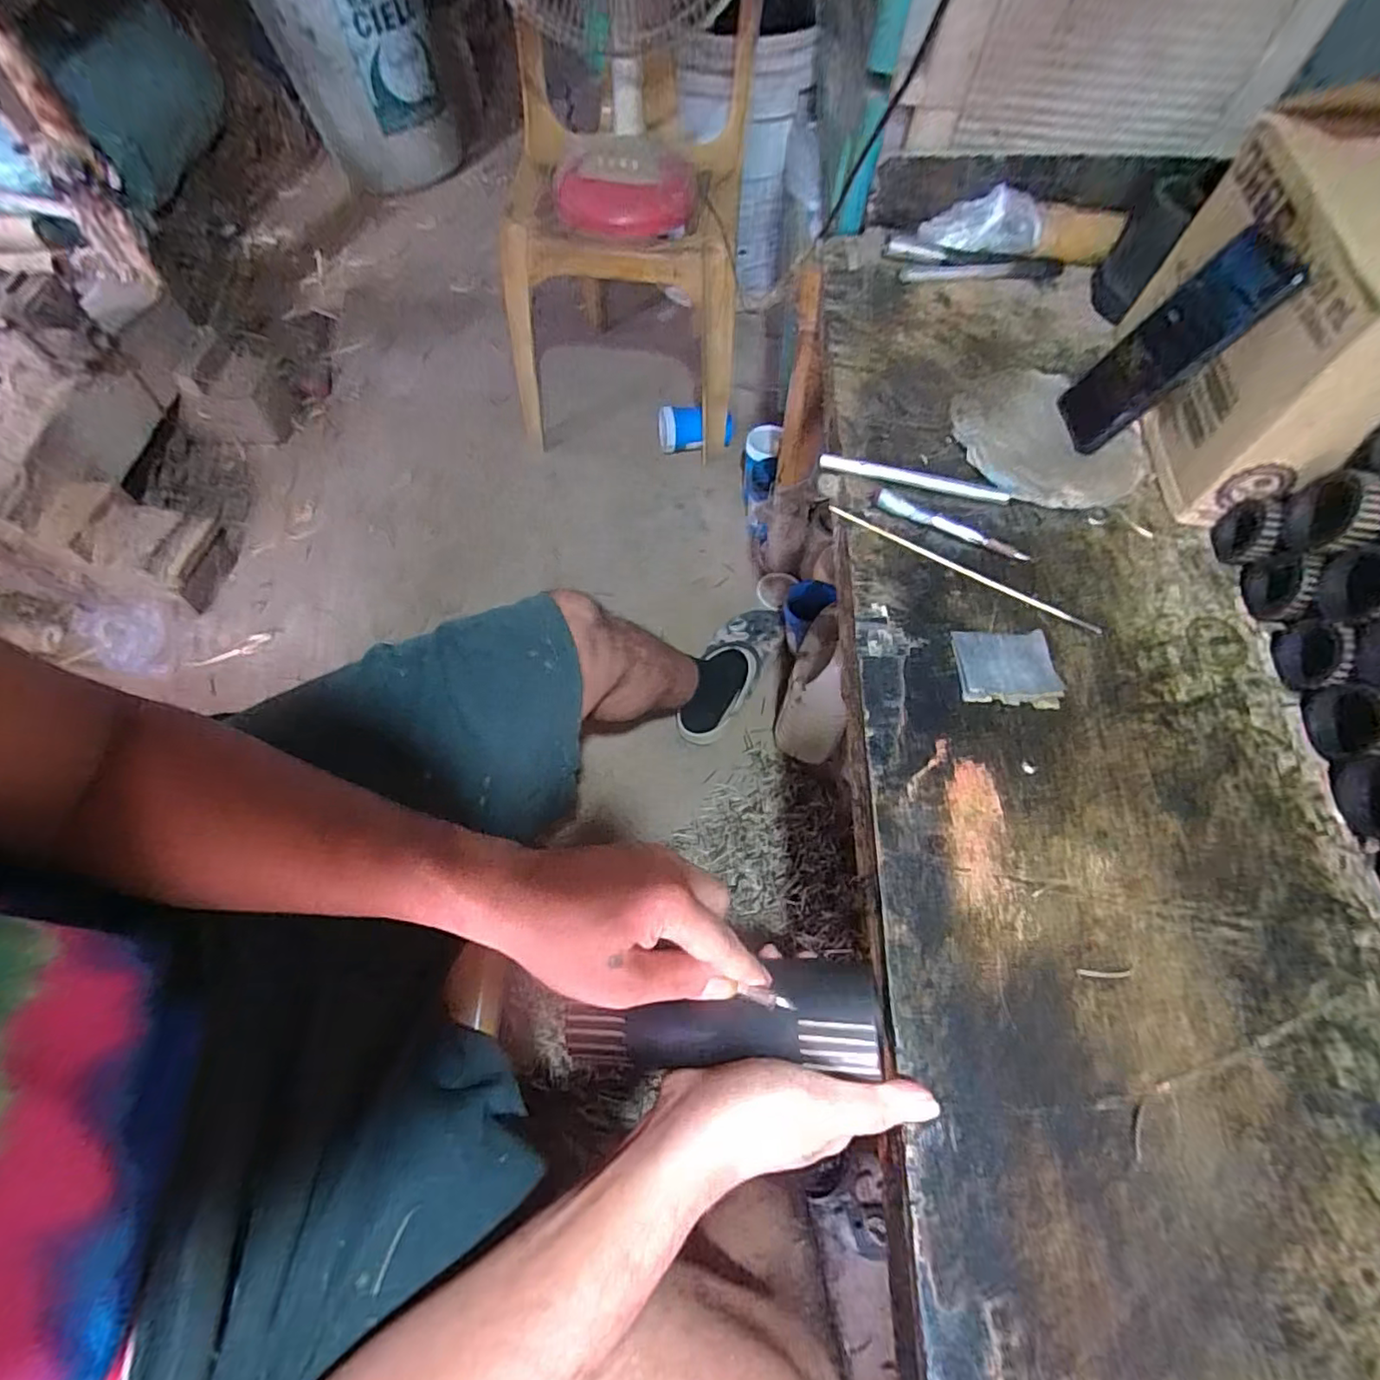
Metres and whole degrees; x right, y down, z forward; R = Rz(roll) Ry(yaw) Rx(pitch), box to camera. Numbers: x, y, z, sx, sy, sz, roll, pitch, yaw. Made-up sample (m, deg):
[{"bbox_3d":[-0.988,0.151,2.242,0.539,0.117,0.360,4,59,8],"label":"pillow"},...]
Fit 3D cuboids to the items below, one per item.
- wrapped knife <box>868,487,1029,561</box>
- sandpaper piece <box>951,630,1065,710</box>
[{"bbox_3d":[0.214,-0.135,0.494,0.130,0.016,0.016,25,64,11],"label":"wrapped knife"},{"bbox_3d":[0.231,-0.016,0.438,0.070,0.006,0.060,3,62,-1],"label":"sandpaper piece"}]

